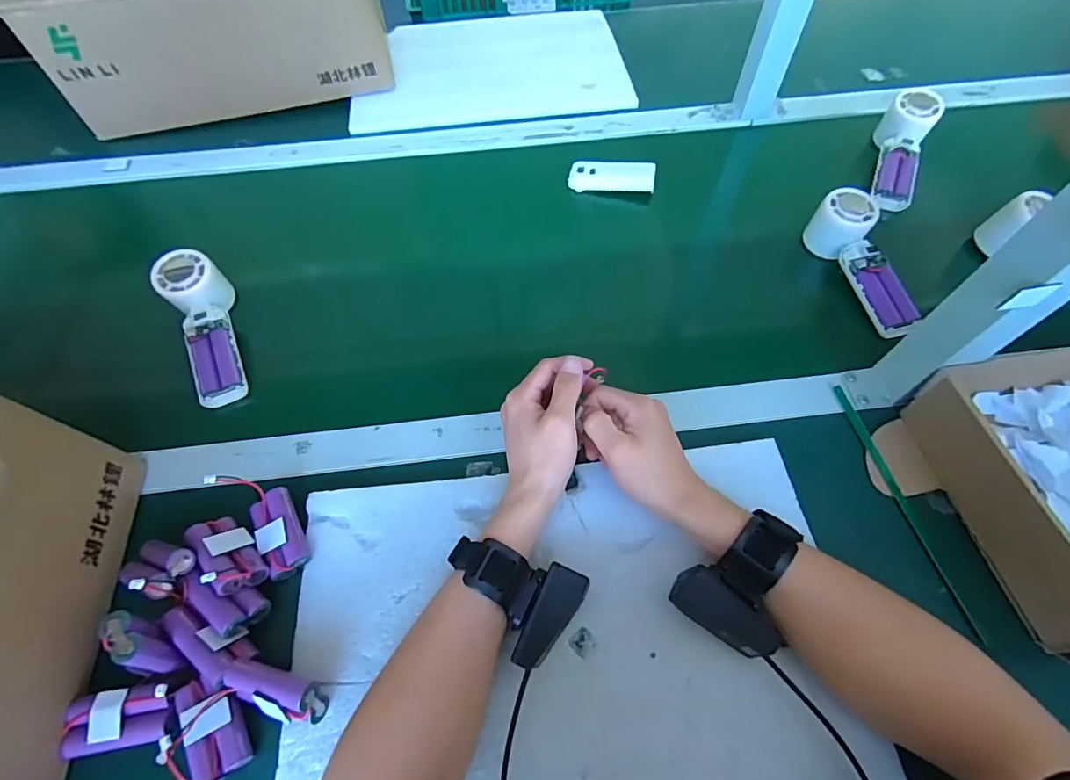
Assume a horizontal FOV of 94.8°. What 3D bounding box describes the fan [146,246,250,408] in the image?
[{"bbox_3d":[-0.330,-0.060,0.500,0.052,0.045,0.169,-21,77,-11],"label":"fan"}]

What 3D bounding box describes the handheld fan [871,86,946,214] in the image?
[{"bbox_3d":[0.456,-0.295,0.614,0.054,0.051,0.170,17,80,10],"label":"handheld fan"}]

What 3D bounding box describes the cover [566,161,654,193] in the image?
[{"bbox_3d":[0.097,-0.270,0.621,0.105,0.021,0.041,5,61,3],"label":"cover"}]

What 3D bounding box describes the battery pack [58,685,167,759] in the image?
[{"bbox_3d":[-0.288,0.225,0.335,0.055,0.022,0.035,-9,61,-5],"label":"battery pack"}]

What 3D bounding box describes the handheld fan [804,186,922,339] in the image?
[{"bbox_3d":[0.345,-0.133,0.513,0.048,0.050,0.164,-8,61,-4],"label":"handheld fan"}]

